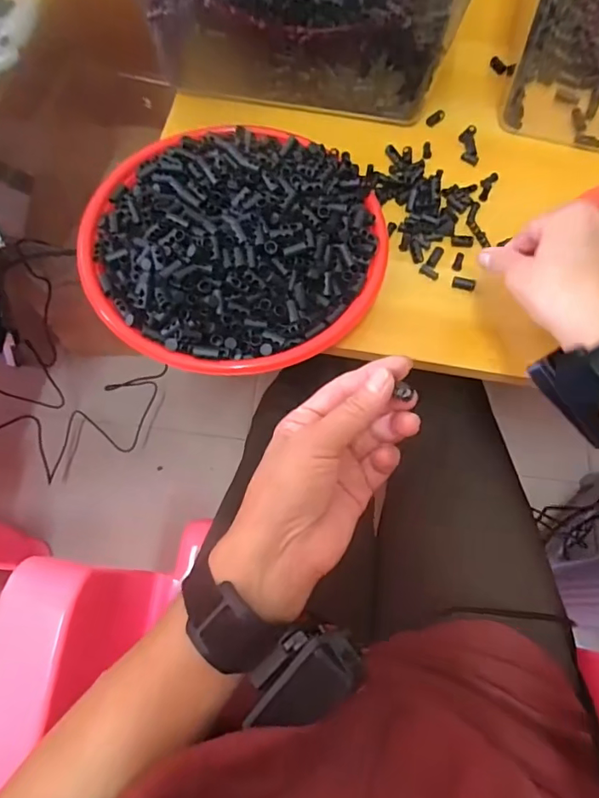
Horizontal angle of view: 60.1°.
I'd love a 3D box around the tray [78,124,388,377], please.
[{"bbox_3d":[-0.057,-0.131,0.414,0.220,0.048,0.235,1,68,-2],"label":"tray"}]

